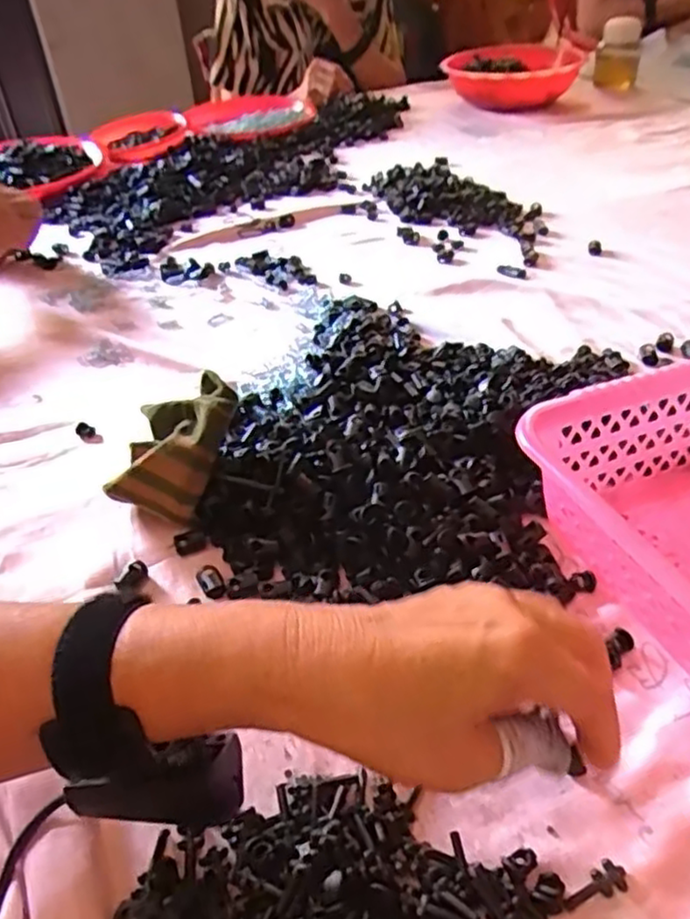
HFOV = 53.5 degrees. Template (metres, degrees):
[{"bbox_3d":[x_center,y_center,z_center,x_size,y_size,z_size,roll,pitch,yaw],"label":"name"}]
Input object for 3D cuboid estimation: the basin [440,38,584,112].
[{"bbox_3d":[0.290,-0.663,1.197,0.222,0.076,0.222,4,41,9],"label":"basin"}]

